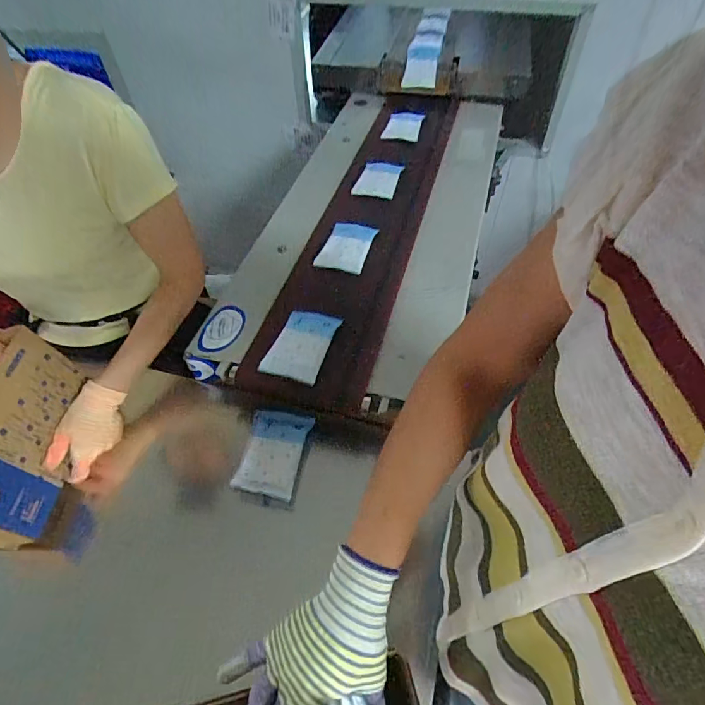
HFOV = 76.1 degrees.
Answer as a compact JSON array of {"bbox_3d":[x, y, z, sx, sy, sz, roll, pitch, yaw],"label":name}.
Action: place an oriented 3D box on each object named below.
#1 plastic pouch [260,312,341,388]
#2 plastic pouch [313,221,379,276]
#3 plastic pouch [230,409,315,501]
[{"bbox_3d":[-0.076,-0.013,0.697,0.078,0.024,0.133,16,55,13],"label":"plastic pouch"},{"bbox_3d":[-0.010,-0.198,0.845,0.080,0.010,0.126,20,64,5],"label":"plastic pouch"},{"bbox_3d":[-0.116,0.144,0.668,0.090,0.022,0.133,8,54,7],"label":"plastic pouch"}]

